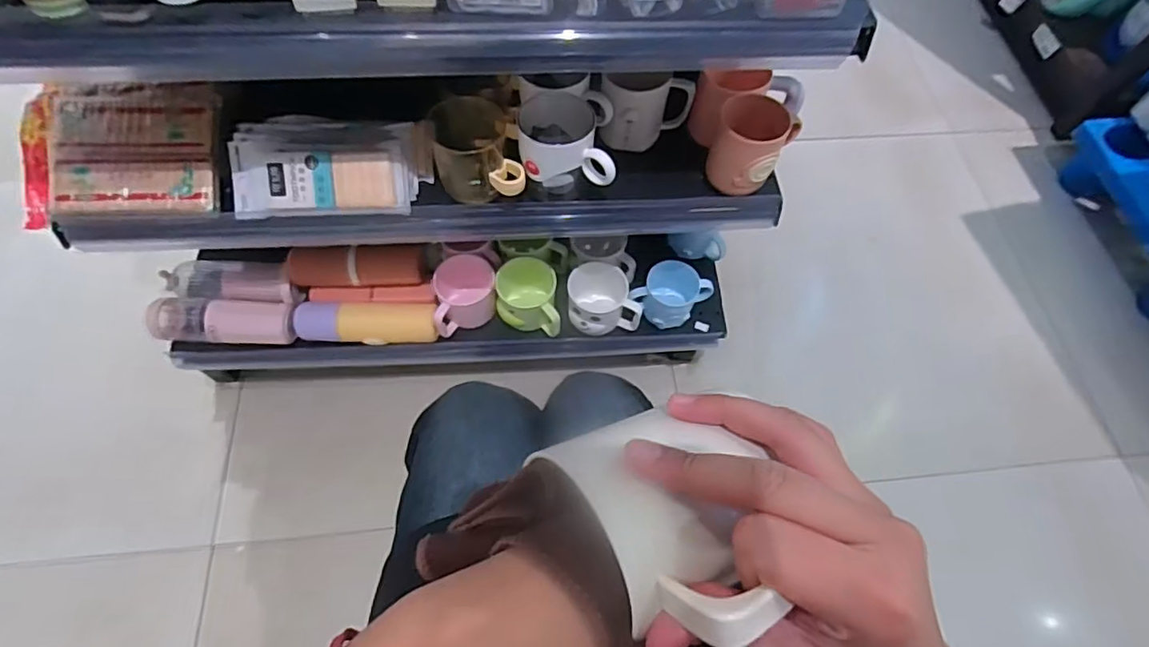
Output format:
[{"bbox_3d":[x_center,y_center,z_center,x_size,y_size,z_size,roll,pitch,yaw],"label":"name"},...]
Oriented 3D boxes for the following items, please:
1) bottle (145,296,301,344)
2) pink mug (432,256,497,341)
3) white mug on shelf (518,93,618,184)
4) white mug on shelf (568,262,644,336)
[{"bbox_3d":[-0.532,-0.001,0.889,0.207,0.070,0.071,6,63,0],"label":"bottle"},{"bbox_3d":[-0.170,-0.034,0.914,0.093,0.082,0.093,-6,64,-6],"label":"pink mug"},{"bbox_3d":[-0.010,-0.206,0.661,0.106,0.074,0.092,0,63,-3],"label":"white mug on shelf"},{"bbox_3d":[0.047,-0.033,0.906,0.114,0.069,0.091,0,63,-3],"label":"white mug on shelf"}]

